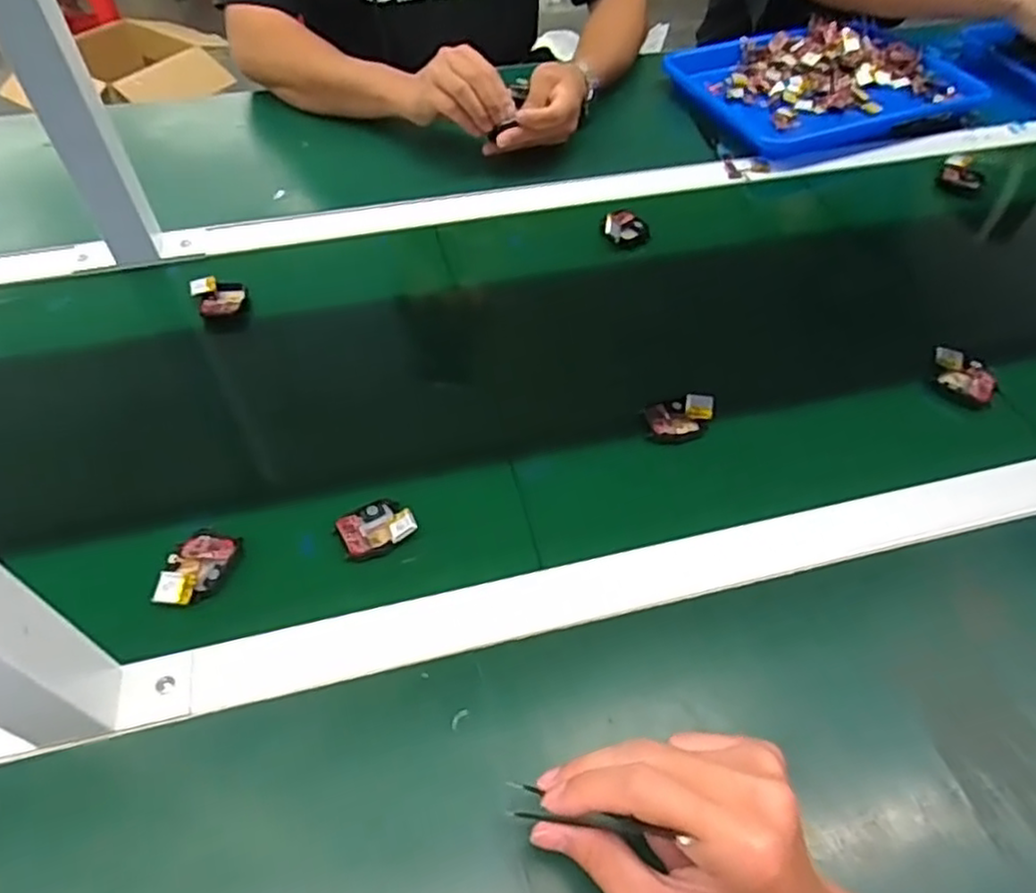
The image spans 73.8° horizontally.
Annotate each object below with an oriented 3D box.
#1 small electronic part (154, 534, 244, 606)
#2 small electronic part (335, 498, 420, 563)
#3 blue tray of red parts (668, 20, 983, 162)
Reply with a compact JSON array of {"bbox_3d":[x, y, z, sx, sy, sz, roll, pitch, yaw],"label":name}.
[{"bbox_3d":[-0.209,0.080,0.449,0.036,0.012,0.055,9,52,6],"label":"small electronic part"},{"bbox_3d":[-0.097,0.055,0.470,0.048,0.013,0.041,-30,58,-23],"label":"small electronic part"},{"bbox_3d":[0.376,-0.464,0.868,0.343,0.046,0.246,-16,54,-14],"label":"blue tray of red parts"}]

